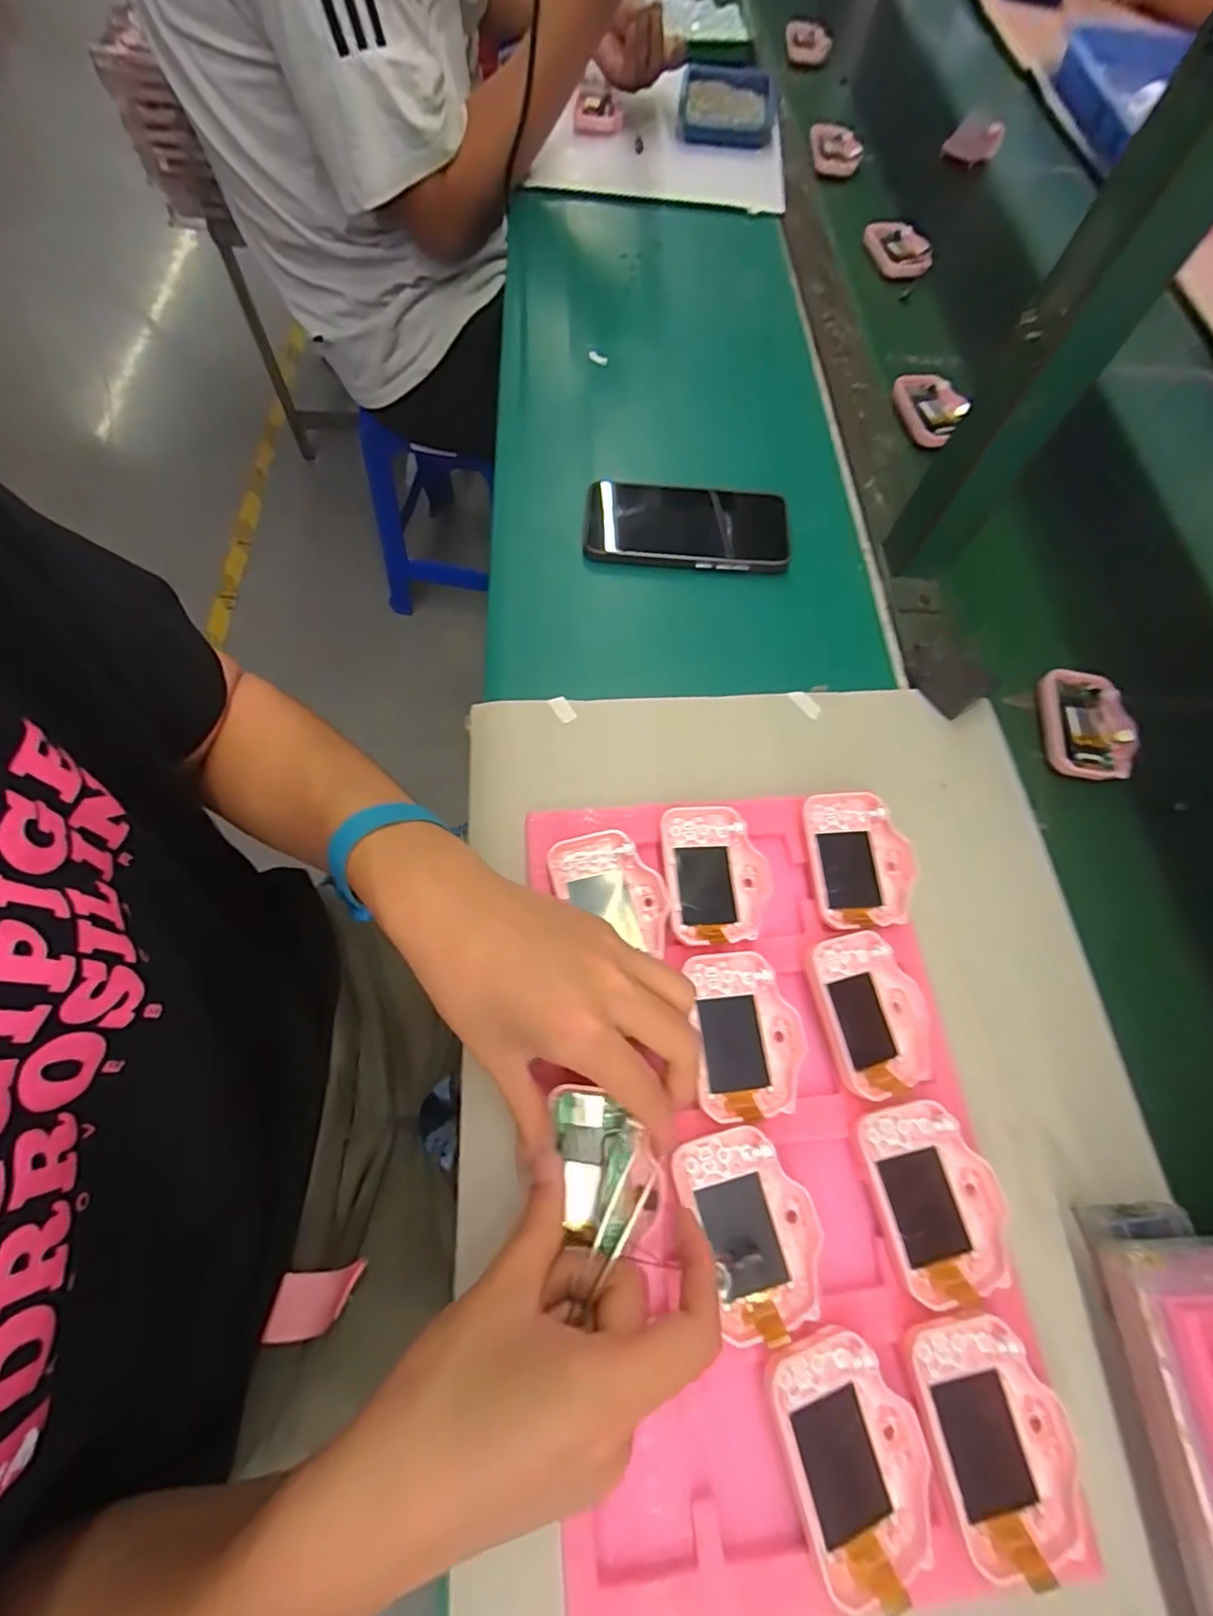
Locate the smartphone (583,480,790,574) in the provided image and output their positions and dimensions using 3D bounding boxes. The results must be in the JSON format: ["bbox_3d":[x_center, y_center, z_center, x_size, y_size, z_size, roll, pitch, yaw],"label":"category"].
[{"bbox_3d":[0.065,-0.232,0.494,0.161,0.016,0.083,4,68,3],"label":"smartphone"}]

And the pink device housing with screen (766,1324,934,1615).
[{"bbox_3d":[0.109,0.281,0.267,0.060,0.016,0.083,-12,69,-10],"label":"pink device housing with screen"}]

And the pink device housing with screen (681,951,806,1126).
[{"bbox_3d":[0.076,0.123,0.334,0.055,0.018,0.084,0,68,-5],"label":"pink device housing with screen"}]

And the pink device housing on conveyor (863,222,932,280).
[{"bbox_3d":[0.332,-0.632,0.690,0.057,0.017,0.080,-12,69,-10],"label":"pink device housing on conveyor"}]

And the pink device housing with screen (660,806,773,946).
[{"bbox_3d":[0.067,0.040,0.369,0.061,0.012,0.082,-1,68,-5],"label":"pink device housing with screen"}]

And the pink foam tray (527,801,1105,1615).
[{"bbox_3d":[0.081,0.166,0.323,0.214,0.030,0.358,-4,68,-7],"label":"pink foam tray"}]

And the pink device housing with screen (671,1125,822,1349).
[{"bbox_3d":[0.071,0.204,0.298,0.058,0.016,0.083,-12,69,-10],"label":"pink device housing with screen"}]

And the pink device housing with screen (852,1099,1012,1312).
[{"bbox_3d":[0.165,0.195,0.306,0.057,0.014,0.084,-8,69,-8],"label":"pink device housing with screen"}]

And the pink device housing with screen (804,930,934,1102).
[{"bbox_3d":[0.150,0.114,0.342,0.060,0.012,0.083,-10,69,-9],"label":"pink device housing with screen"}]

